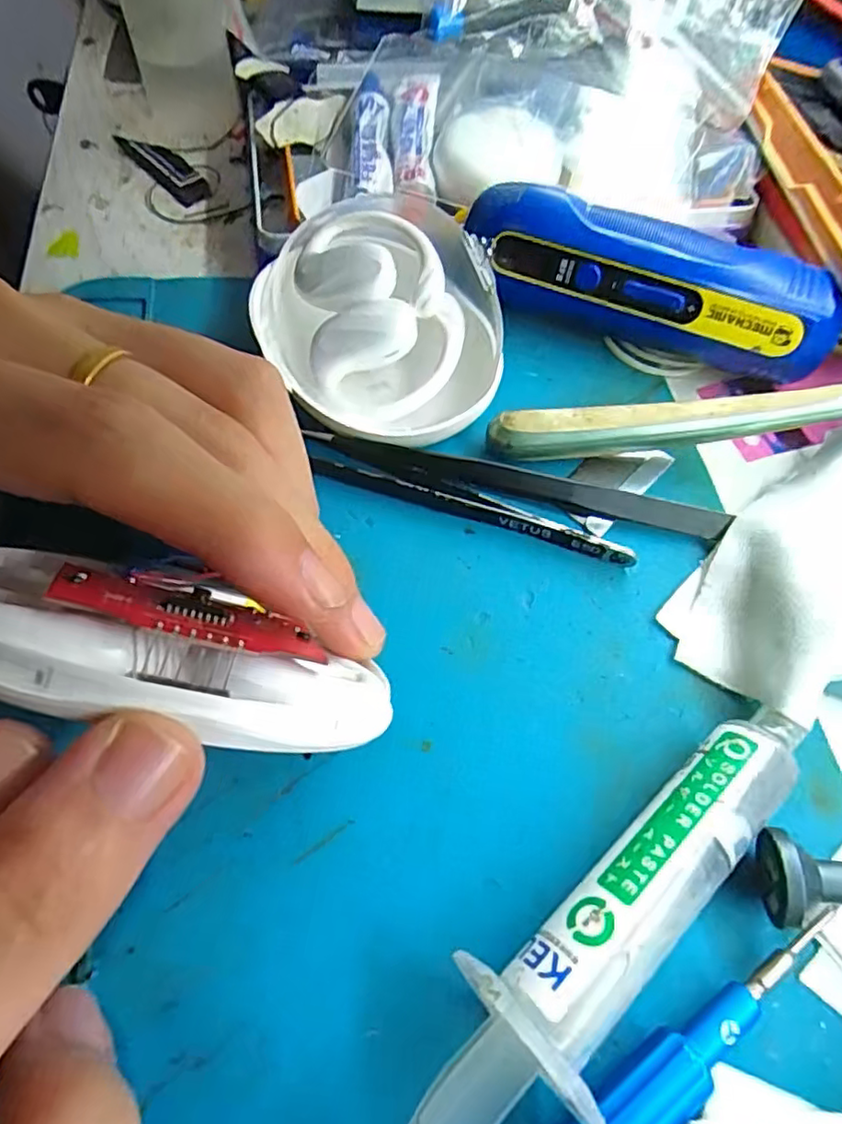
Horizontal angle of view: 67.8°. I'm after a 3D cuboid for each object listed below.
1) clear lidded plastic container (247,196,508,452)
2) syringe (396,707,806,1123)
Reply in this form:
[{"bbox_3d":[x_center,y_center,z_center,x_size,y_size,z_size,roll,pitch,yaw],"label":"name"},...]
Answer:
[{"bbox_3d":[-0.013,-0.074,0.189,0.067,0.016,0.088,-29,76,-10],"label":"clear lidded plastic container"},{"bbox_3d":[0.032,0.069,0.114,0.026,0.018,0.114,40,66,18],"label":"syringe"}]

